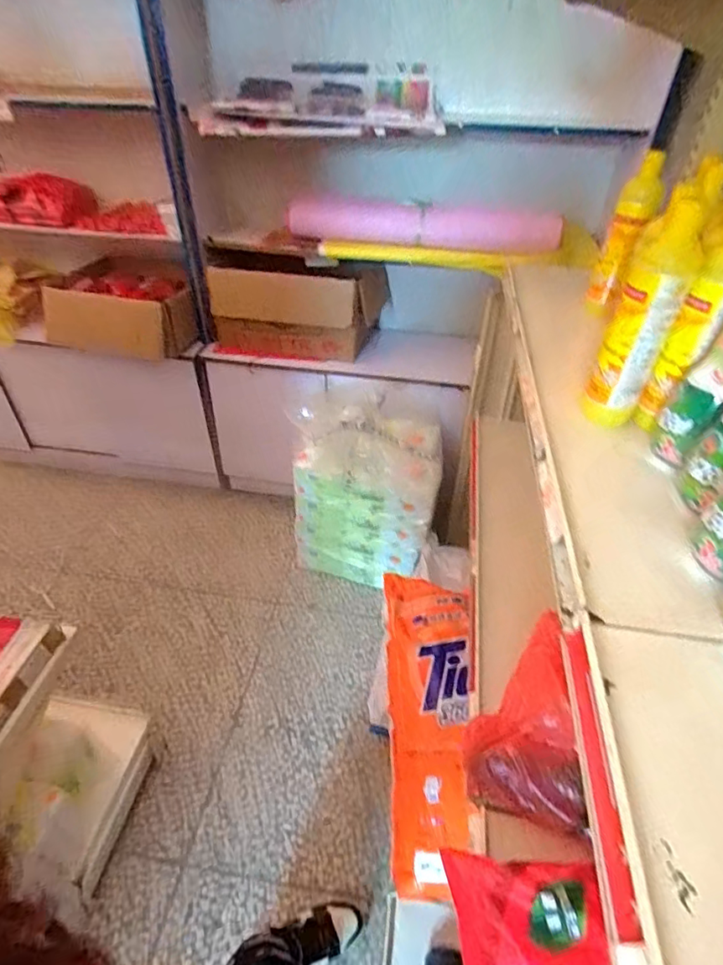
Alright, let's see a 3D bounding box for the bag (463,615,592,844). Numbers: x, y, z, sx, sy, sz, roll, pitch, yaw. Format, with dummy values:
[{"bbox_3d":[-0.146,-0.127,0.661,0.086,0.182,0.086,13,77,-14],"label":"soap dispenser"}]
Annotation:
[{"bbox_3d":[0.190,0.310,0.621,0.120,0.149,0.195,-2,40,-5],"label":"bag"}]

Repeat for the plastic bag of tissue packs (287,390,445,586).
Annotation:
[{"bbox_3d":[0.026,-0.011,1.602,0.419,0.622,0.342,9,41,9],"label":"plastic bag of tissue packs"}]

